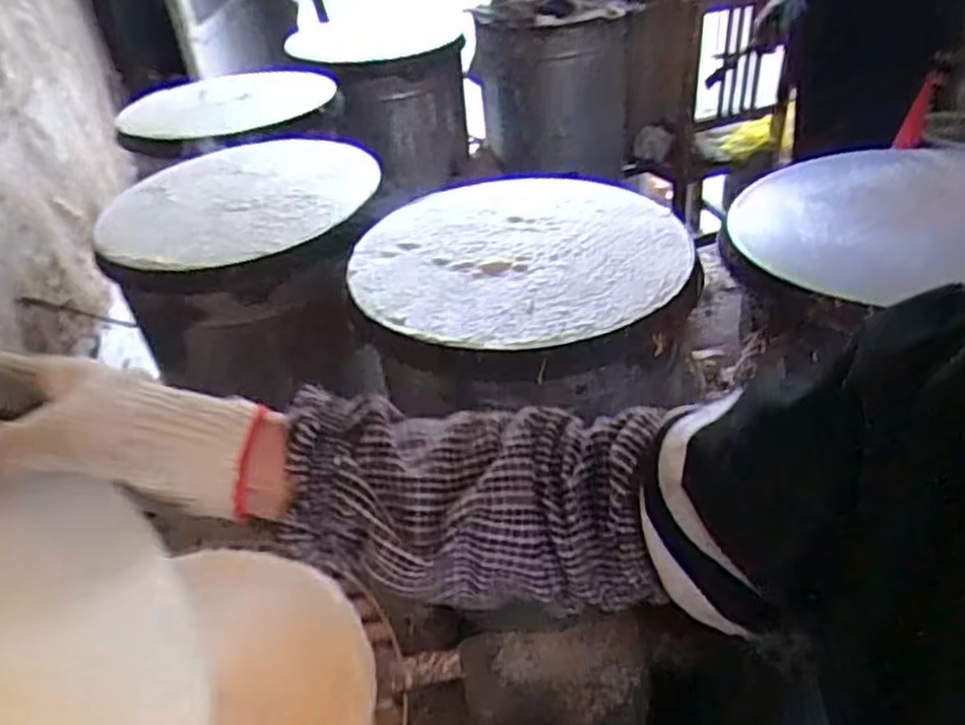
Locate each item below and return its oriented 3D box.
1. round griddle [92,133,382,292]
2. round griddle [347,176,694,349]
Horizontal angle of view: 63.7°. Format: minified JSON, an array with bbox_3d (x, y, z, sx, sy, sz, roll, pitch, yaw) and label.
[{"bbox_3d":[-0.328,-0.226,1.074,0.351,0.047,0.386,-1,44,1],"label":"round griddle"},{"bbox_3d":[0.046,-0.133,0.937,0.391,0.030,0.391,-4,37,3],"label":"round griddle"}]

